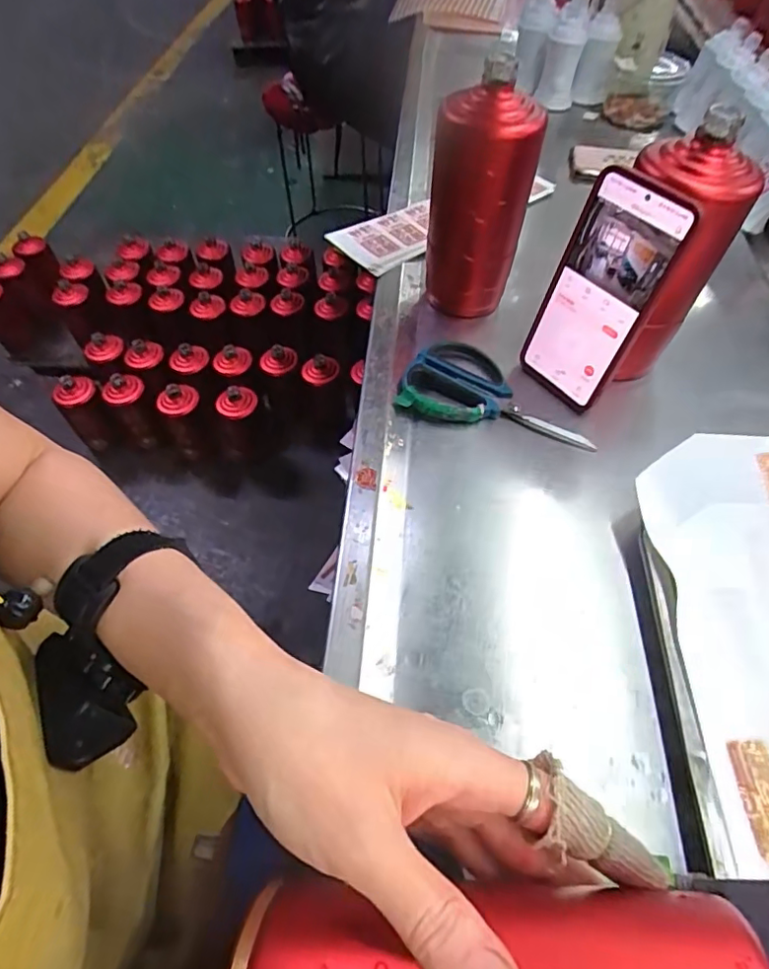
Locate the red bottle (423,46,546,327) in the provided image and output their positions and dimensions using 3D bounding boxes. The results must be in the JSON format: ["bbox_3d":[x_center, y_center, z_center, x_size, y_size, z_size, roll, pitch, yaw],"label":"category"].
[{"bbox_3d":[0.080,-0.238,0.476,0.080,0.172,0.068,11,55,7],"label":"red bottle"}]

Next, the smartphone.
[{"bbox_3d":[0.161,-0.144,0.427,0.013,0.165,0.081,-19,55,-32],"label":"smartphone"}]

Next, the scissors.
[{"bbox_3d":[0.097,-0.078,0.467,0.159,0.010,0.086,15,56,10],"label":"scissors"}]

